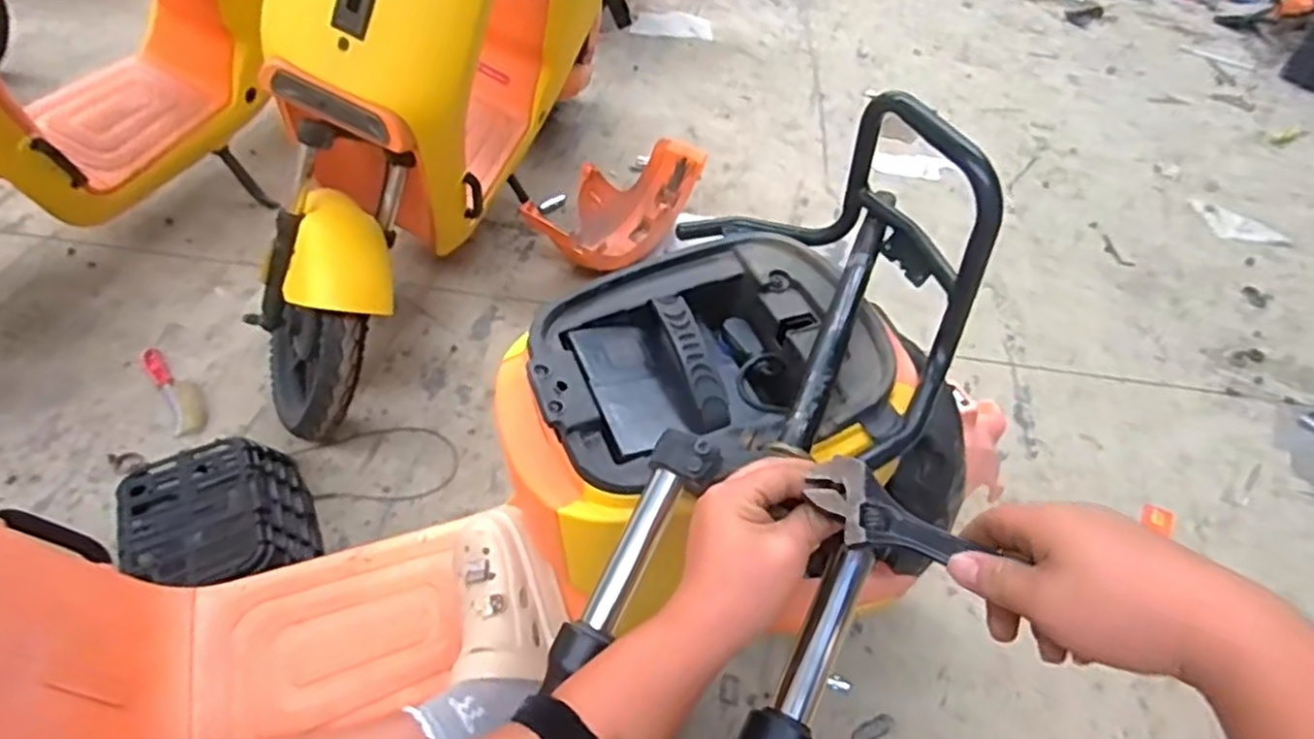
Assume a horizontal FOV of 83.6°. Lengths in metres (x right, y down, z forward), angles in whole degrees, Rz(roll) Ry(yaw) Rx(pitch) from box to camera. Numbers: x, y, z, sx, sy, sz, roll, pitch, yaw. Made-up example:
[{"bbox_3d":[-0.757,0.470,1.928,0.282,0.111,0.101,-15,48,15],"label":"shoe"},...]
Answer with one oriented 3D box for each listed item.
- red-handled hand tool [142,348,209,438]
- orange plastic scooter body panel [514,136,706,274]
[{"bbox_3d":[-0.884,0.030,1.350,0.066,0.017,0.246,-27,54,-28],"label":"red-handled hand tool"},{"bbox_3d":[-0.105,-0.357,1.716,0.255,0.179,0.473,22,48,15],"label":"orange plastic scooter body panel"}]

